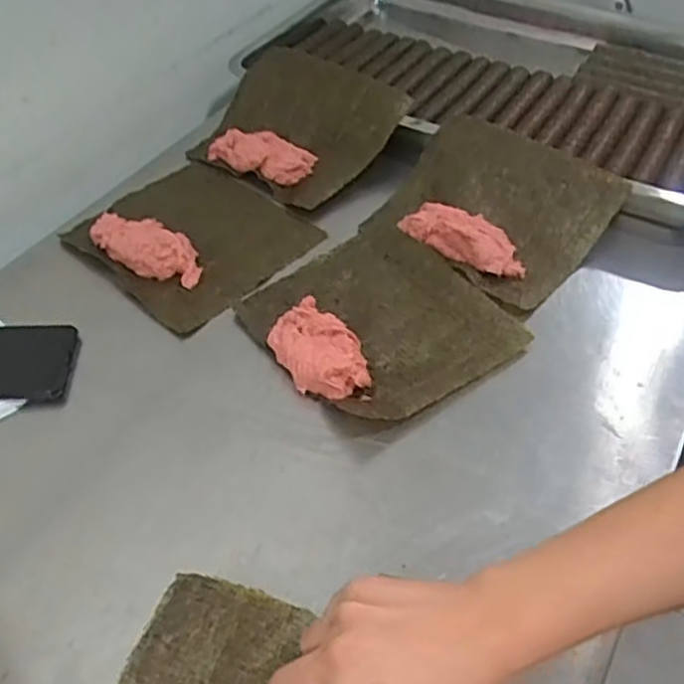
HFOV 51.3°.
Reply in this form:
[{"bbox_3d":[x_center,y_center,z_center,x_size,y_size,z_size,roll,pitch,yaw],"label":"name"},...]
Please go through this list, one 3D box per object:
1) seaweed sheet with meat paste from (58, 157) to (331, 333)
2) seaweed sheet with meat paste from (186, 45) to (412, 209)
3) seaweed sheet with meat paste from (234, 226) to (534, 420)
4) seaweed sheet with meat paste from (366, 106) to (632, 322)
[{"bbox_3d":[-0.149,-0.116,0.703,0.199,0.027,0.183,34,56,27],"label":"seaweed sheet with meat paste"},{"bbox_3d":[-0.051,-0.243,0.805,0.199,0.037,0.175,30,73,22],"label":"seaweed sheet with meat paste"},{"bbox_3d":[0.027,-0.025,0.618,0.186,0.031,0.204,-29,54,-23],"label":"seaweed sheet with meat paste"},{"bbox_3d":[0.145,-0.137,0.706,0.208,0.054,0.183,35,57,28],"label":"seaweed sheet with meat paste"}]

